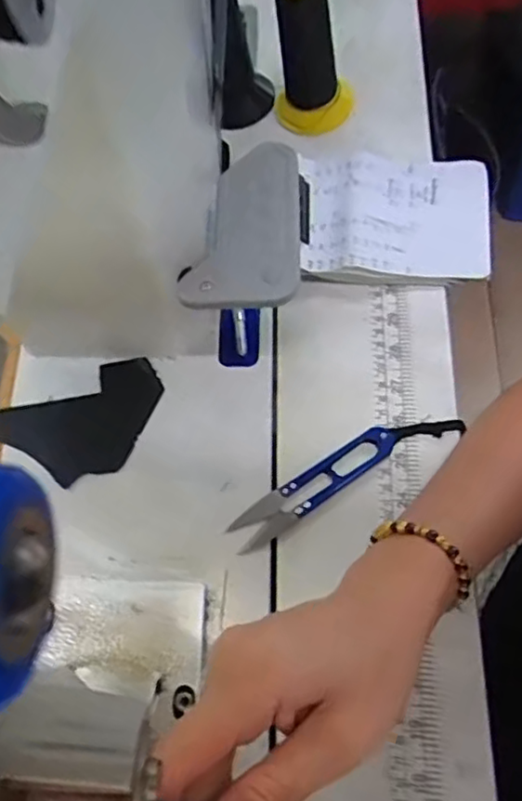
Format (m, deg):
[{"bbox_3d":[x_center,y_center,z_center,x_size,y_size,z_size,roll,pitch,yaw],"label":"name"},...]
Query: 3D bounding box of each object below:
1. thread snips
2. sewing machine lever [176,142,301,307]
[{"bbox_3d":[0.052,0.044,0.409,0.157,0.021,0.030,-30,66,-3],"label":"thread snips"},{"bbox_3d":[-0.010,-0.105,0.381,0.066,0.015,0.107,2,65,3],"label":"sewing machine lever"}]

